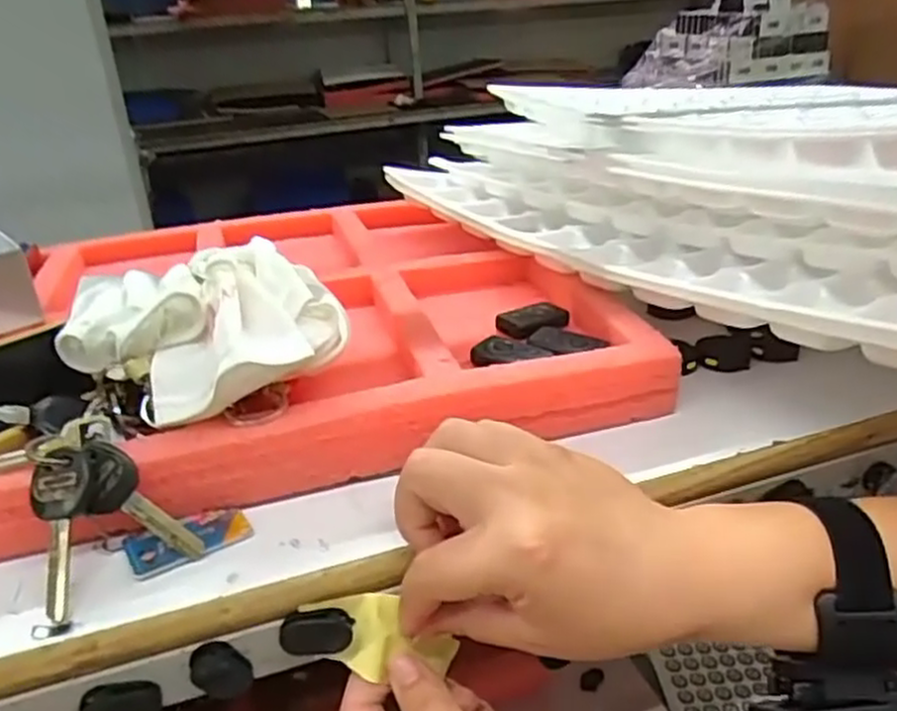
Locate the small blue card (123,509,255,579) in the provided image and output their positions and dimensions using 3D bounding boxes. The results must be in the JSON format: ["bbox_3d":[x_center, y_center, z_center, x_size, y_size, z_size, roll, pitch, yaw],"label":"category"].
[{"bbox_3d":[-0.112,0.078,0.319,0.049,0.005,0.026,-15,33,-28],"label":"small blue card"}]

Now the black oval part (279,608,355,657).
[{"bbox_3d":[-0.054,0.113,0.304,0.029,0.017,0.010,-7,27,-7],"label":"black oval part"}]

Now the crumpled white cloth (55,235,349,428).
[{"bbox_3d":[-0.113,-0.014,0.356,0.126,0.064,0.094,8,29,21],"label":"crumpled white cloth"}]

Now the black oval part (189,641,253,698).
[{"bbox_3d":[-0.091,0.125,0.296,0.022,0.023,0.009,-12,28,-18],"label":"black oval part"}]

